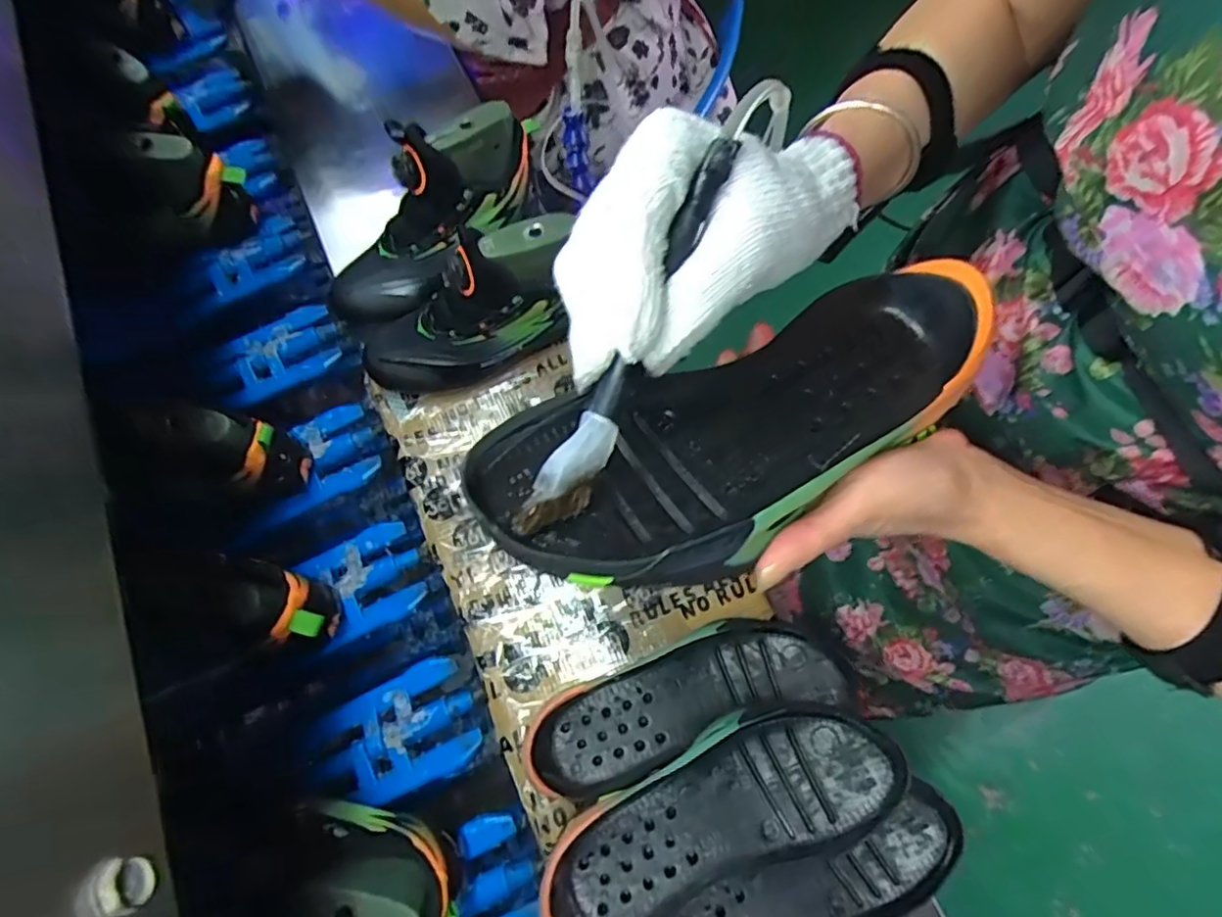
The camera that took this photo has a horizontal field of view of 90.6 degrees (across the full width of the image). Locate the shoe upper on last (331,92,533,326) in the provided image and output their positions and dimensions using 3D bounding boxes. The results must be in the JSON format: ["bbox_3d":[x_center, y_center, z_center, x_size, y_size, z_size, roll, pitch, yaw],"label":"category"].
[{"bbox_3d":[-0.177,-0.232,0.583,0.261,0.125,0.080,-46,73,9],"label":"shoe upper on last"}]

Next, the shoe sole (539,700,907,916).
[{"bbox_3d":[0.071,0.238,0.415,0.241,0.049,0.091,-20,70,-5],"label":"shoe sole"}]

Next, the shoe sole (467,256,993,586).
[{"bbox_3d":[0.064,-0.019,0.270,0.251,0.038,0.101,-26,70,-16],"label":"shoe sole"}]

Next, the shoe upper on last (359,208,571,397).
[{"bbox_3d":[-0.128,-0.139,0.553,0.219,0.126,0.086,-22,70,-6],"label":"shoe upper on last"}]

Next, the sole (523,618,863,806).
[{"bbox_3d":[0.056,0.181,0.459,0.242,0.034,0.081,-17,70,-4],"label":"sole"}]

